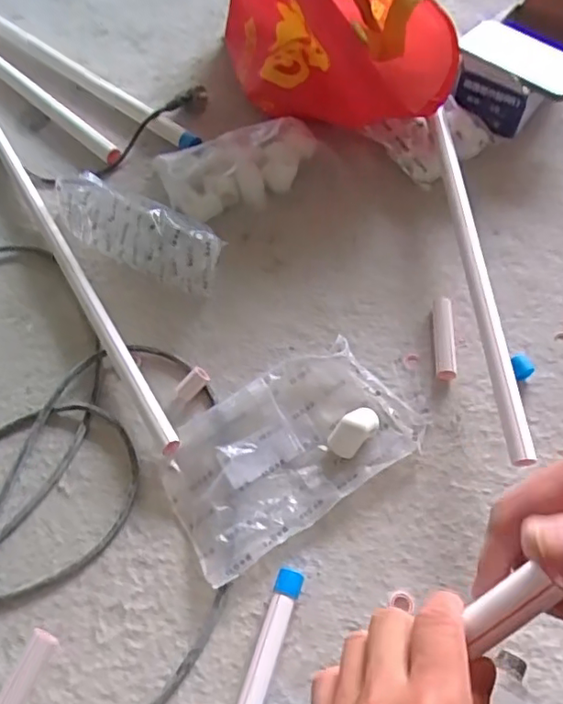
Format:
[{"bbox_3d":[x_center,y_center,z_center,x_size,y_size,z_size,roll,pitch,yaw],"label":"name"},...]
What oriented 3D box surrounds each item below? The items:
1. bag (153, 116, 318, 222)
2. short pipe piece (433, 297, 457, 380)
[{"bbox_3d":[-0.056,-0.235,0.750,0.206,0.031,0.118,-12,73,2],"label":"bag"},{"bbox_3d":[0.171,-0.014,0.620,0.019,0.013,0.096,3,59,5],"label":"short pipe piece"}]

